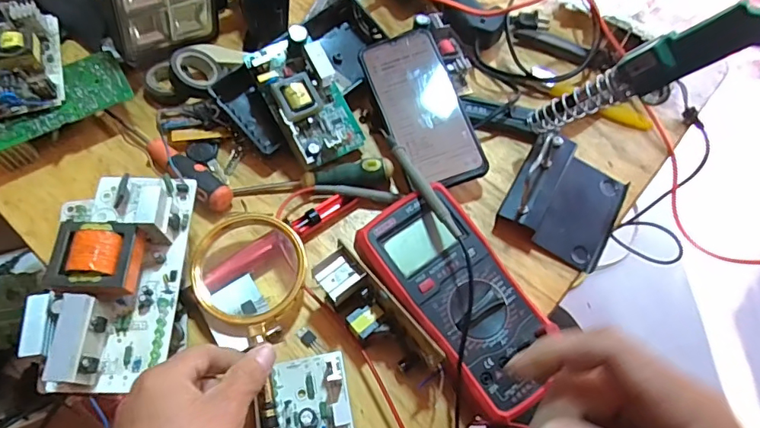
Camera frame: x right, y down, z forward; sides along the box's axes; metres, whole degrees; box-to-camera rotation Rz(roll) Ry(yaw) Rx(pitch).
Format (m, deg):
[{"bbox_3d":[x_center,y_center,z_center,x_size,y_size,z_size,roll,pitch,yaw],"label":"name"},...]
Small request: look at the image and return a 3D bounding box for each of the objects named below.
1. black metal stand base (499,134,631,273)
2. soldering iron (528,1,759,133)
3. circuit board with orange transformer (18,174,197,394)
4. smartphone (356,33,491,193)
[{"bbox_3d":[0.178,-0.018,0.458,0.098,0.037,0.110,29,65,11],"label":"black metal stand base"},{"bbox_3d":[0.211,-0.102,0.363,0.054,0.223,0.024,39,61,-27],"label":"soldering iron"},{"bbox_3d":[-0.198,0.037,0.356,0.098,0.045,0.169,1,63,-3],"label":"circuit board with orange transformer"},{"bbox_3d":[0.041,-0.101,0.473,0.075,0.009,0.163,-20,75,-2],"label":"smartphone"}]

